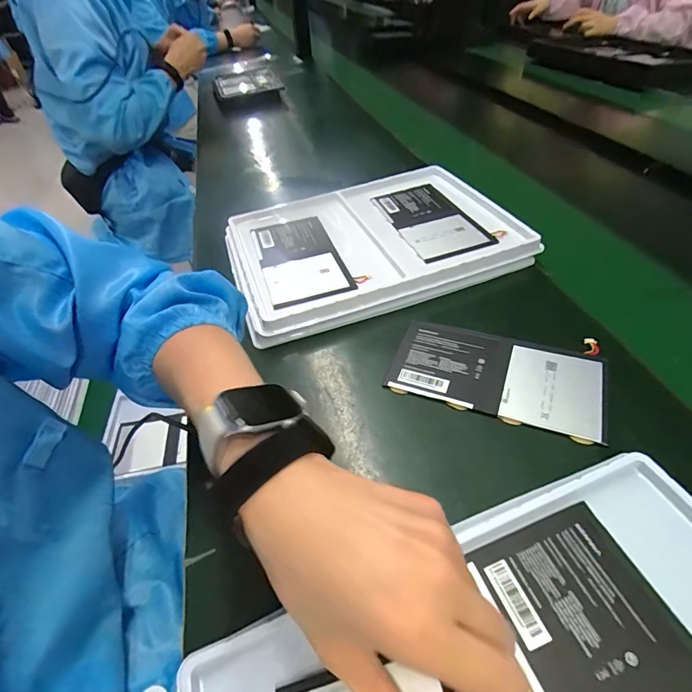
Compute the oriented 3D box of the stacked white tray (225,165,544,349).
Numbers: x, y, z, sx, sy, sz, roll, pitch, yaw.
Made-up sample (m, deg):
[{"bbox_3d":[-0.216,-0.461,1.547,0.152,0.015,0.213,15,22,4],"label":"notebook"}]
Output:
[{"bbox_3d":[0.025,-0.135,0.498,0.322,0.025,0.245,-18,47,-9],"label":"stacked white tray"}]

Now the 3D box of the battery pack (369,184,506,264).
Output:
[{"bbox_3d":[0.106,-0.161,0.512,0.095,0.009,0.171,-18,46,-11],"label":"battery pack"}]

